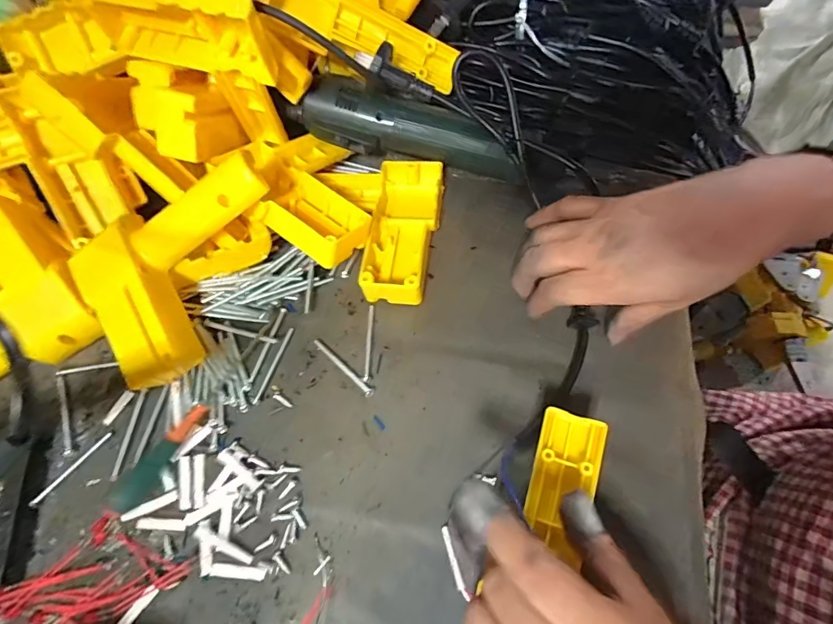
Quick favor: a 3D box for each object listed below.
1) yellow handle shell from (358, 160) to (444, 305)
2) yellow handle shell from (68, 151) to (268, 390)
[{"bbox_3d":[-0.009,-0.060,0.335,0.049,0.029,0.119,7,66,4],"label":"yellow handle shell"},{"bbox_3d":[-0.147,-0.033,0.288,0.143,0.032,0.105,-37,80,5],"label":"yellow handle shell"}]

